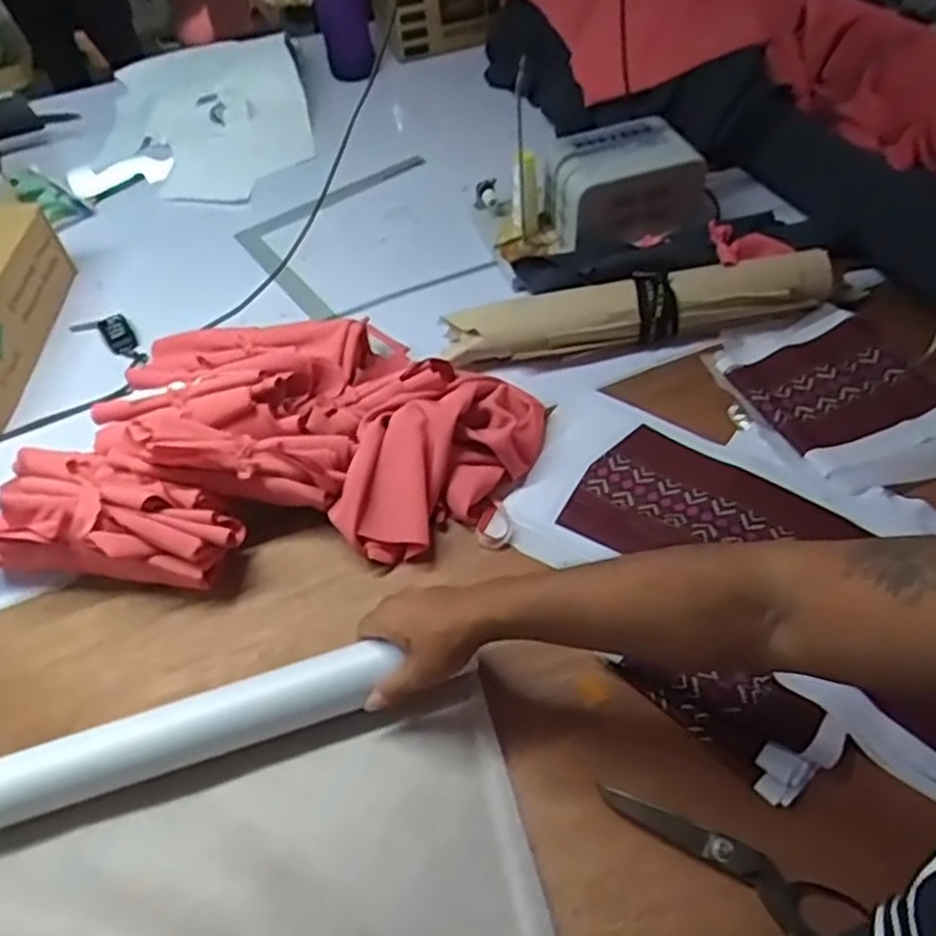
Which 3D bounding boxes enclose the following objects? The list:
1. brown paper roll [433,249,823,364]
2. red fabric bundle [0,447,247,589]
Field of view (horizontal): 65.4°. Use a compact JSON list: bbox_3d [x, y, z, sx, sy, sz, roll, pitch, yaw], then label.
[{"bbox_3d":[0.210,-0.199,0.912,0.479,0.075,0.084,-8,51,-1],"label":"brown paper roll"},{"bbox_3d":[-0.374,0.055,0.742,0.285,0.096,0.109,4,52,9],"label":"red fabric bundle"}]

